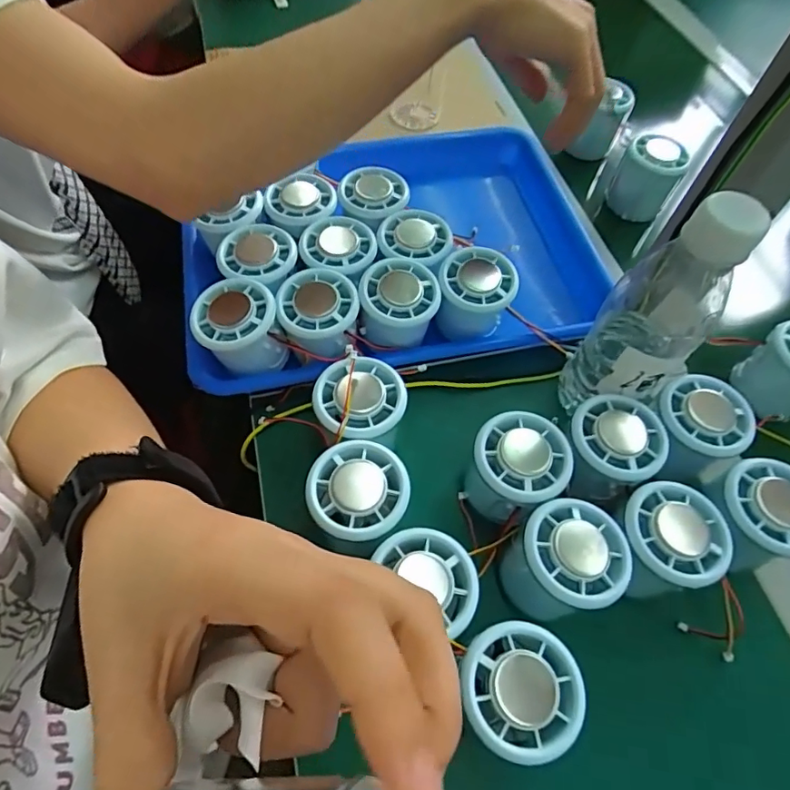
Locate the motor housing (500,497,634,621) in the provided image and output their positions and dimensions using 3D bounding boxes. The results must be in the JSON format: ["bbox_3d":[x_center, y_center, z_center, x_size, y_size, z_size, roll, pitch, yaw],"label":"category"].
[{"bbox_3d":[0.097,0.094,0.294,0.055,0.062,0.053,2,59,-3],"label":"motor housing"}]

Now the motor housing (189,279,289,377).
[{"bbox_3d":[-0.108,-0.045,0.353,0.054,0.038,0.054,-20,63,-15],"label":"motor housing"}]

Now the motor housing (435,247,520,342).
[{"bbox_3d":[0.059,-0.074,0.375,0.056,0.038,0.058,14,59,4],"label":"motor housing"}]

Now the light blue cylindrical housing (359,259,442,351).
[{"bbox_3d":[0.003,-0.066,0.371,0.054,0.043,0.051,2,59,-3],"label":"light blue cylindrical housing"}]

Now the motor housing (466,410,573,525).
[{"bbox_3d":[0.074,0.047,0.320,0.054,0.058,0.054,2,59,-3],"label":"motor housing"}]

